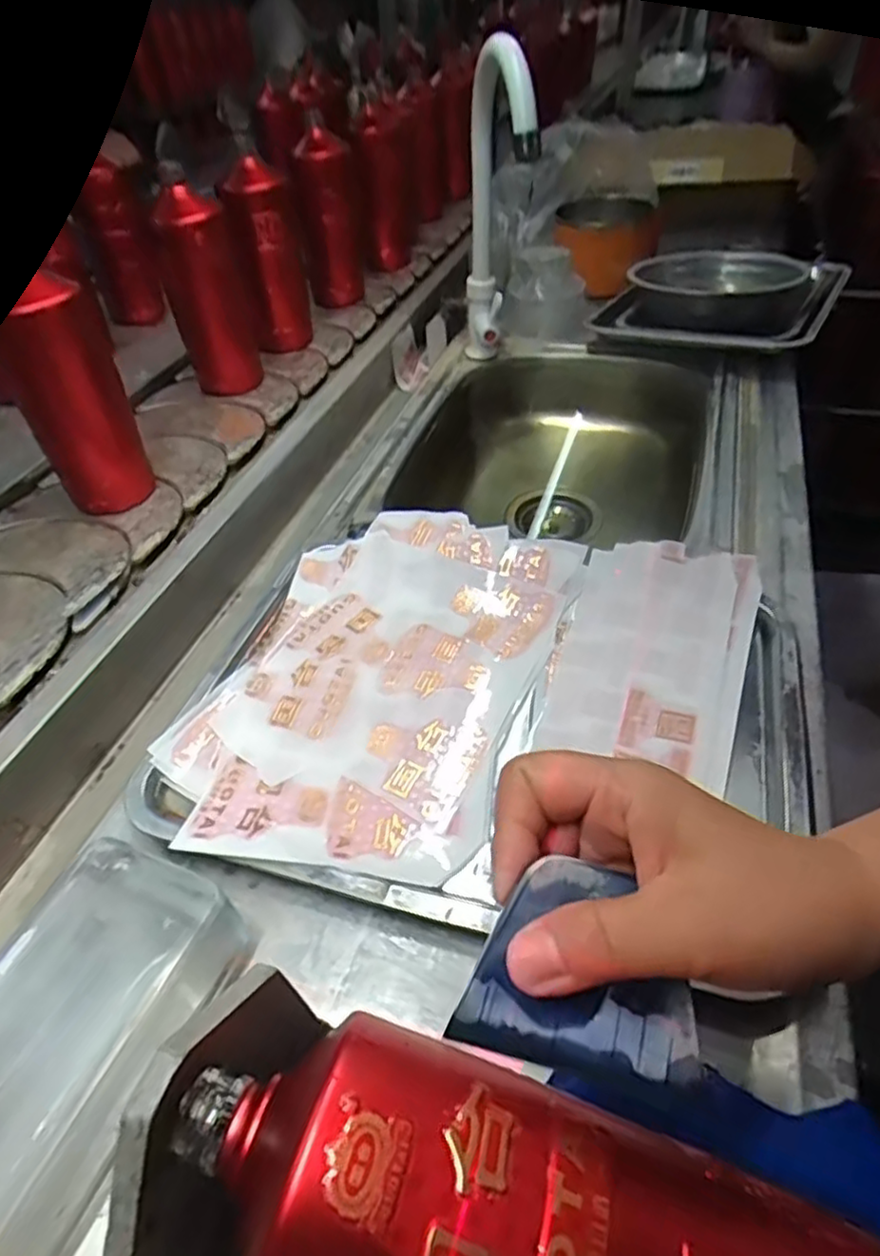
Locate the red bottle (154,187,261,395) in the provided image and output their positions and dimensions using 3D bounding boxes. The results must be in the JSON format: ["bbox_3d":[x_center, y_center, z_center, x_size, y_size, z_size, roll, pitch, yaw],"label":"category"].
[{"bbox_3d":[-0.245,-0.352,0.712,0.079,0.184,0.081,-14,48,-10],"label":"red bottle"}]

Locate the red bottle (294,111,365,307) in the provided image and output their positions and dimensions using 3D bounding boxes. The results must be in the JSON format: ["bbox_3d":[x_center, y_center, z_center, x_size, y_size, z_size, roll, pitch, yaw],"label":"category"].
[{"bbox_3d":[-0.137,-0.530,0.874,0.061,0.184,0.072,7,47,9],"label":"red bottle"}]

